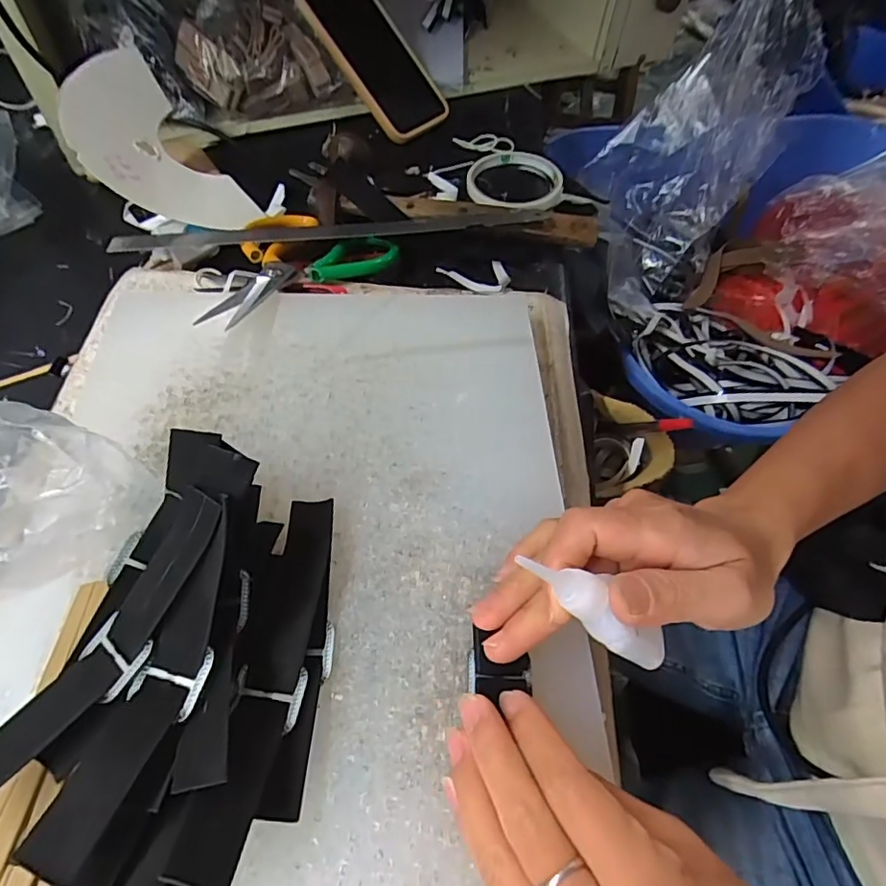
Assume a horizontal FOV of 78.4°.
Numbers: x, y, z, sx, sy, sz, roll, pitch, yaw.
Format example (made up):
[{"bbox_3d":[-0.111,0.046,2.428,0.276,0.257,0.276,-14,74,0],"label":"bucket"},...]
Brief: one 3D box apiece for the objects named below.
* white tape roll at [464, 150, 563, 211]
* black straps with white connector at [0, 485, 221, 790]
[{"bbox_3d":[0.065,-0.240,0.495,0.087,0.014,0.097,21,58,9],"label":"white tape roll"},{"bbox_3d":[-0.123,0.073,0.201,0.026,0.019,0.121,30,75,14],"label":"black straps with white connector"}]

